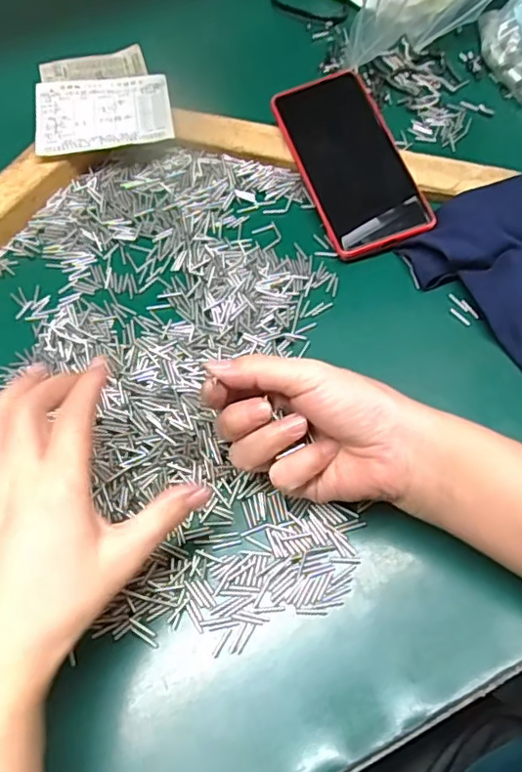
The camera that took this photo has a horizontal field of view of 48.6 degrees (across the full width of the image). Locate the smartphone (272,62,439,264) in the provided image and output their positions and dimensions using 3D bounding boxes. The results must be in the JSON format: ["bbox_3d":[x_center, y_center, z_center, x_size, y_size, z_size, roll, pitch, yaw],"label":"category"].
[{"bbox_3d":[0.070,-0.179,0.457,0.078,0.013,0.165,-19,70,-4],"label":"smartphone"}]

